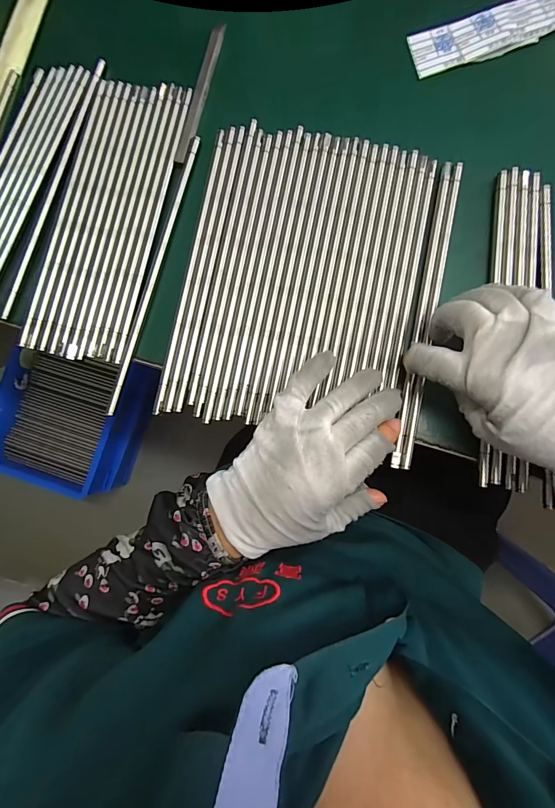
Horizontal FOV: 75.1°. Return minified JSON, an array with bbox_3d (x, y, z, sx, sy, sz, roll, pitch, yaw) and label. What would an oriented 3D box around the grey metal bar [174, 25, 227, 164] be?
[{"bbox_3d":[-0.066,-0.270,0.311,0.012,0.004,0.130,14,85,6],"label":"grey metal bar"}]

